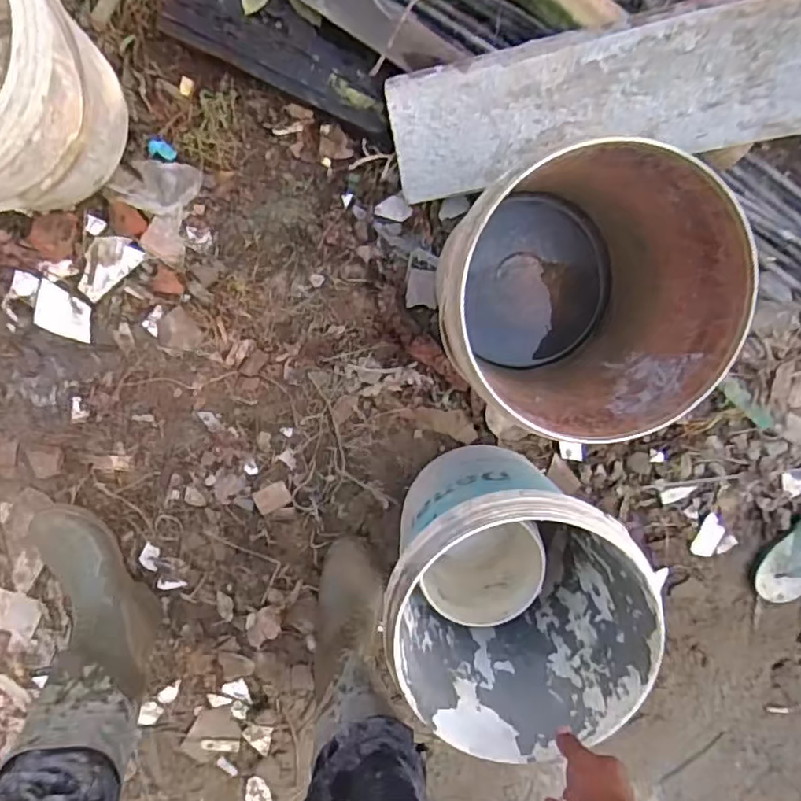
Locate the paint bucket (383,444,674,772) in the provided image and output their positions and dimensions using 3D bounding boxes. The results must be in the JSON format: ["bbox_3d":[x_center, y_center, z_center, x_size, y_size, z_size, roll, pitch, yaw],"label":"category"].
[{"bbox_3d":[0.129,0.238,0.838,0.288,0.342,0.299,0,97,-4],"label":"paint bucket"}]

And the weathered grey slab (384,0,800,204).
[{"bbox_3d":[0.303,-0.386,0.762,0.638,0.020,0.165,-5,114,17],"label":"weathered grey slab"}]

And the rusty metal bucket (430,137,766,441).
[{"bbox_3d":[0.197,-0.134,0.792,0.296,0.380,0.302,0,97,-4],"label":"rusty metal bucket"}]

